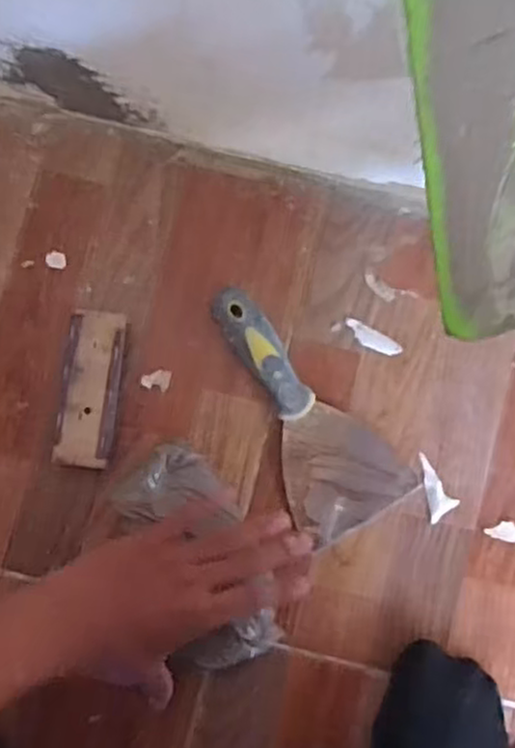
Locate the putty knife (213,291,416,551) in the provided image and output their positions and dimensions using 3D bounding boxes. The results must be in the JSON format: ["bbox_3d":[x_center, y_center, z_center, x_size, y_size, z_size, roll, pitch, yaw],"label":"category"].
[{"bbox_3d":[0.032,0.024,0.558,0.089,0.029,0.200,-32,85,-3],"label":"putty knife"}]

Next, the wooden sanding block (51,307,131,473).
[{"bbox_3d":[-0.126,0.012,0.561,0.041,0.029,0.115,8,84,1],"label":"wooden sanding block"}]

